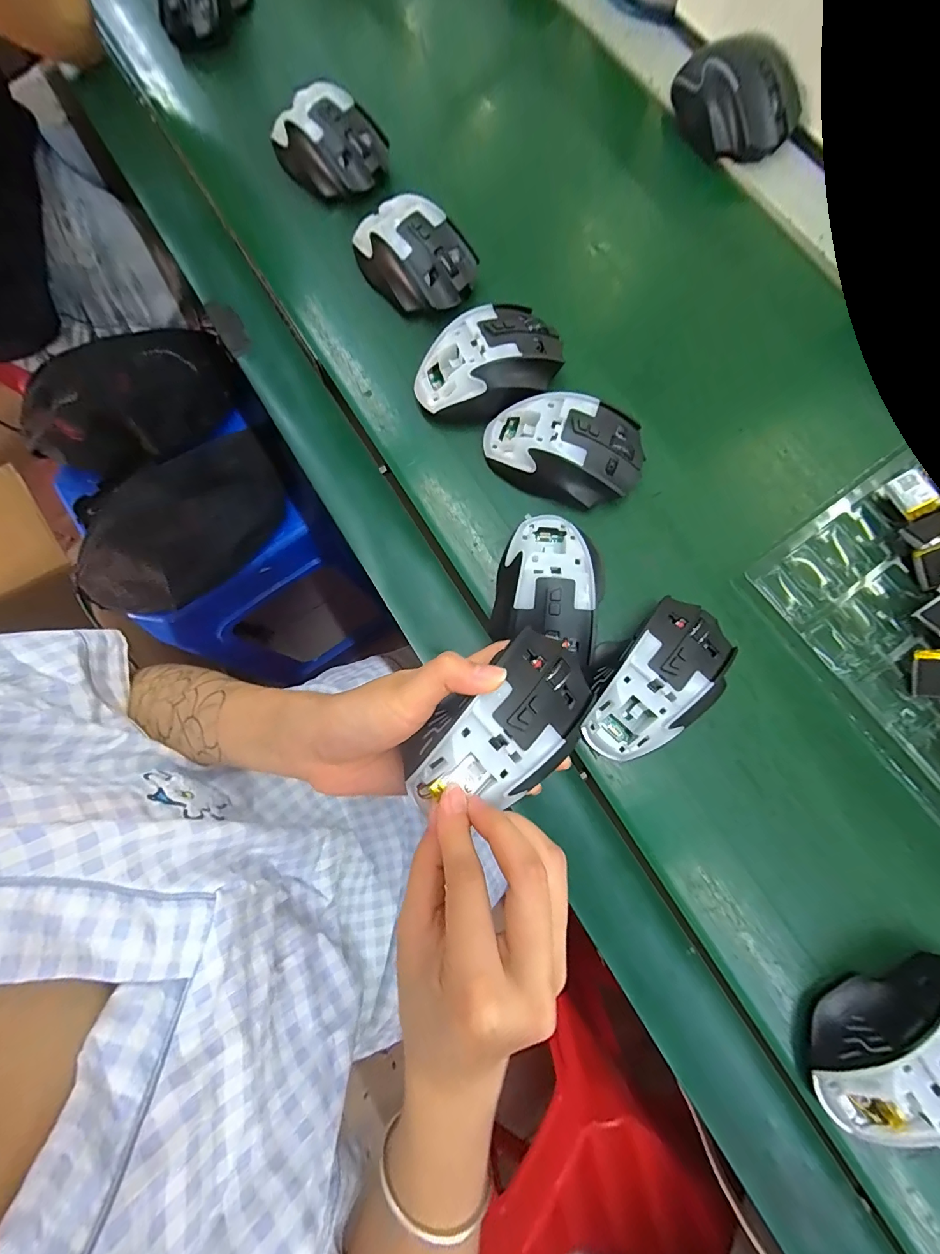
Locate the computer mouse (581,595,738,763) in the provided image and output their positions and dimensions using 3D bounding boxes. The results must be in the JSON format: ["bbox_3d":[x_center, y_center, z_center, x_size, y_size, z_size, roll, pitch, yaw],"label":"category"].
[{"bbox_3d":[0.119,0.033,0.284,0.114,0.039,0.072,-36,80,-5],"label":"computer mouse"}]

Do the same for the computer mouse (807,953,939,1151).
[{"bbox_3d":[0.246,0.234,0.239,0.114,0.039,0.064,-29,80,-3],"label":"computer mouse"}]

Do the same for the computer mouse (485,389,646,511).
[{"bbox_3d":[0.069,-0.130,0.318,0.112,0.043,0.068,10,78,1],"label":"computer mouse"}]

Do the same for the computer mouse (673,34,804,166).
[{"bbox_3d":[0.222,-0.449,0.366,0.058,0.046,0.112,-36,81,-8],"label":"computer mouse"}]

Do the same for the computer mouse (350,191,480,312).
[{"bbox_3d":[-0.047,-0.306,0.352,0.109,0.035,0.064,42,81,7],"label":"computer mouse"}]

